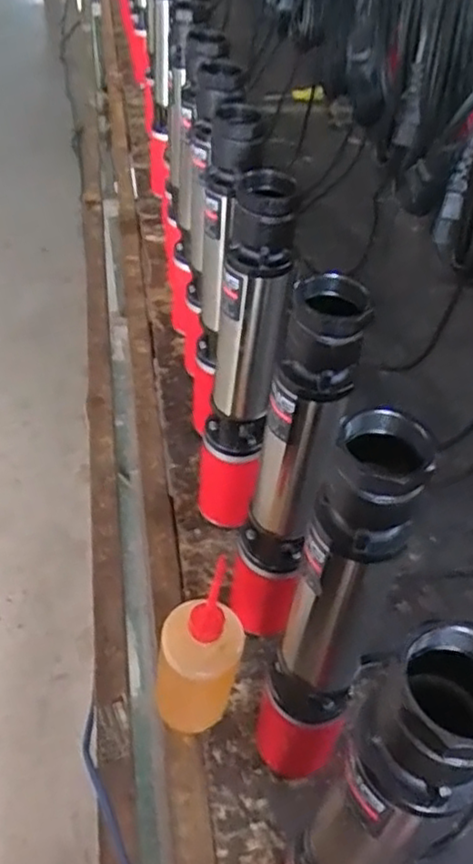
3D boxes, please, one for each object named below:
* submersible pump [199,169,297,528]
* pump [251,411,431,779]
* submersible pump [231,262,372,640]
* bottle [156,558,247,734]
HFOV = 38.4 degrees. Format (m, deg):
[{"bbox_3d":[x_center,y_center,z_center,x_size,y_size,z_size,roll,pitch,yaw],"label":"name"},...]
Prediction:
[{"bbox_3d":[0.001,-0.051,0.723,0.075,0.433,0.071,1,47,-4],"label":"submersible pump"},{"bbox_3d":[0.064,0.164,0.529,0.066,0.437,0.076,14,48,8],"label":"pump"},{"bbox_3d":[0.043,0.058,0.621,0.067,0.436,0.062,6,47,1],"label":"submersible pump"},{"bbox_3d":[-0.034,0.210,0.632,0.074,0.205,0.073,9,47,3],"label":"bottle"}]

